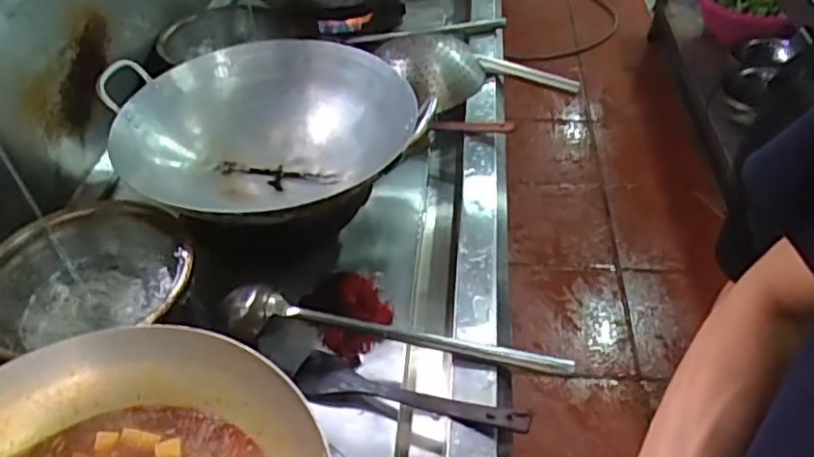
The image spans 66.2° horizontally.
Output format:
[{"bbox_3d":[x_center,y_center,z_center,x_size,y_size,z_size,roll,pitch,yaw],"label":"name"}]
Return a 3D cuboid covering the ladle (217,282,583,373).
[{"bbox_3d":[-0.029,0.149,0.830,0.483,0.058,0.070,9,46,12],"label":"ladle"}]

